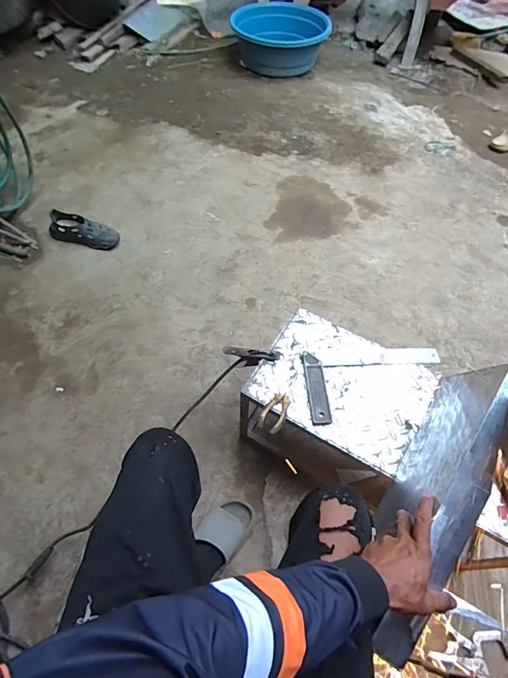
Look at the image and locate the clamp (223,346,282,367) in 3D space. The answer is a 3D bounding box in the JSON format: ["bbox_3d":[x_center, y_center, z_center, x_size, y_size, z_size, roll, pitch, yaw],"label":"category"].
[{"bbox_3d":[-0.004,0.047,0.955,0.153,0.064,0.029,1,53,31],"label":"clamp"}]

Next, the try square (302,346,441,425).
[{"bbox_3d":[0.297,0.102,0.891,0.348,0.018,0.179,-4,58,-4],"label":"try square"}]

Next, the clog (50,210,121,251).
[{"bbox_3d":[-0.674,-0.426,1.475,0.262,0.084,0.131,18,58,8],"label":"clog"}]

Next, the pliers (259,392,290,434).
[{"bbox_3d":[0.049,0.162,0.832,0.051,0.020,0.095,24,60,13],"label":"pliers"}]

